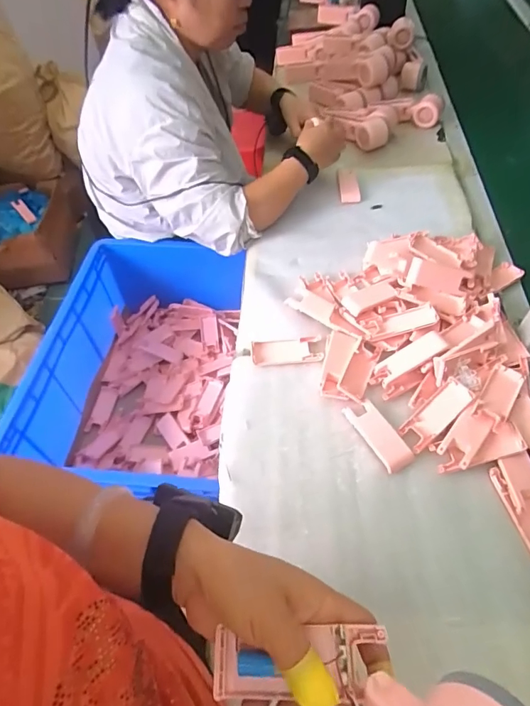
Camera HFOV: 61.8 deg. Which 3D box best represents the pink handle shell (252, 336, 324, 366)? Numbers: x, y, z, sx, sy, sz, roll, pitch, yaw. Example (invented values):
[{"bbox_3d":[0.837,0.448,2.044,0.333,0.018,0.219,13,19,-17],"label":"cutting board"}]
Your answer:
[{"bbox_3d":[0.033,-0.002,0.658,0.101,0.013,0.039,-4,54,0],"label":"pink handle shell"}]

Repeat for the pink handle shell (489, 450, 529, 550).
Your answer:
[{"bbox_3d":[0.302,0.176,0.513,0.050,0.019,0.113,-6,54,-2],"label":"pink handle shell"}]

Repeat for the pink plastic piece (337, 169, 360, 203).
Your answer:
[{"bbox_3d":[0.170,-0.343,0.907,0.038,0.011,0.100,-3,54,1],"label":"pink plastic piece"}]

